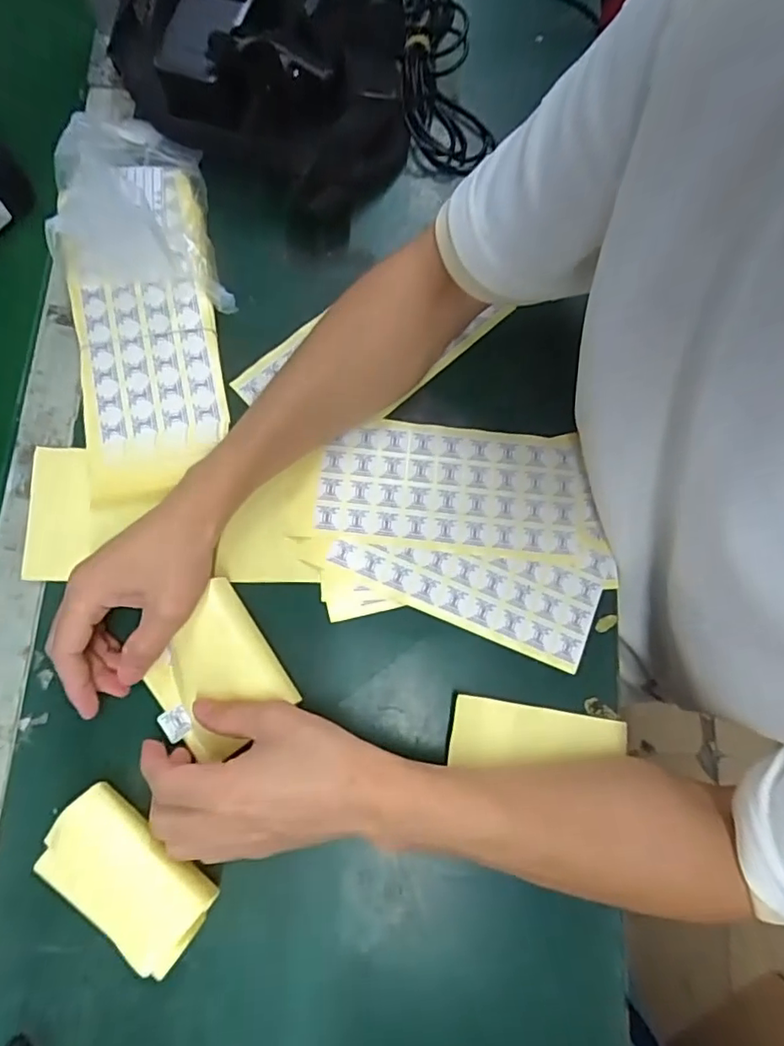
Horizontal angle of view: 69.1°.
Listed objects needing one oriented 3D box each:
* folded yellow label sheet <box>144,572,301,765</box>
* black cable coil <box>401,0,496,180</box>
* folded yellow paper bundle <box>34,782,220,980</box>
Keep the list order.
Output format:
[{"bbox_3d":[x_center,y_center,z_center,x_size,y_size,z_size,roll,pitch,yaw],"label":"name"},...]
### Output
[{"bbox_3d":[-0.113,0.096,0.362,0.077,0.020,0.087,-38,81,-9],"label":"folded yellow label sheet"},{"bbox_3d":[0.044,-0.376,0.474,0.079,0.038,0.171,-3,90,-2],"label":"black cable coil"},{"bbox_3d":[-0.153,0.205,0.336,0.101,0.038,0.052,37,79,5],"label":"folded yellow paper bundle"}]

